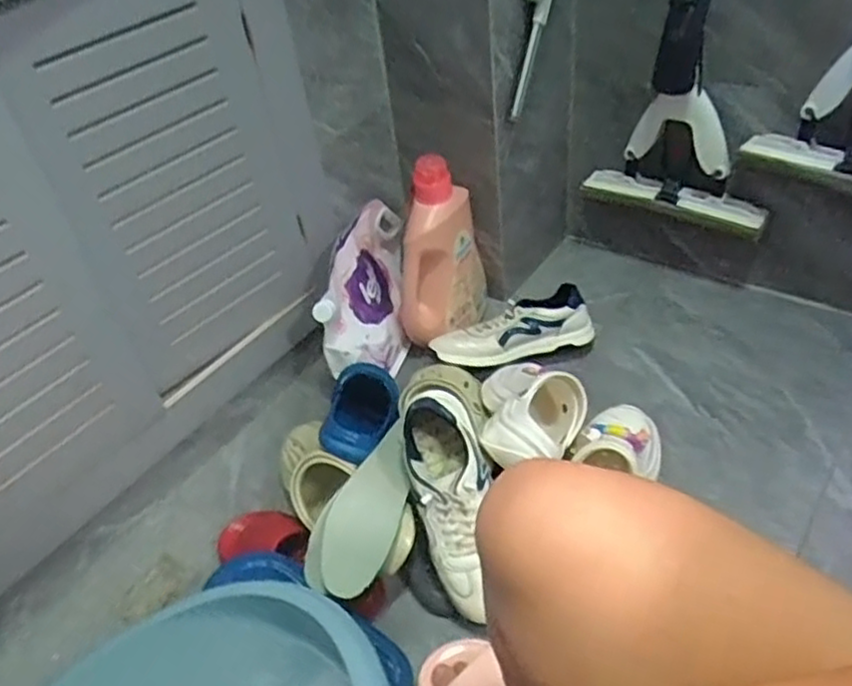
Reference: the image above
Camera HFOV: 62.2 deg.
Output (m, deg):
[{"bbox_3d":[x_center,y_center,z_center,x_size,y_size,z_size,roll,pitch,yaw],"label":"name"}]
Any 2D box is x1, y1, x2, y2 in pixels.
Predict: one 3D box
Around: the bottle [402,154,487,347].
[{"bbox_3d":[0.023,-0.148,1.158,0.119,0.284,0.130,5,44,14],"label":"bottle"}]

